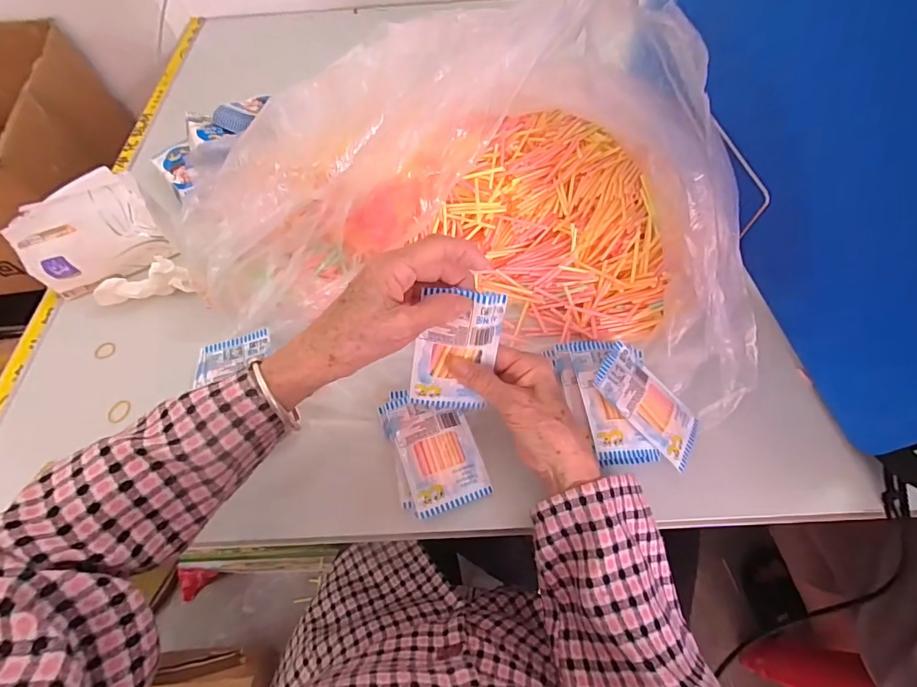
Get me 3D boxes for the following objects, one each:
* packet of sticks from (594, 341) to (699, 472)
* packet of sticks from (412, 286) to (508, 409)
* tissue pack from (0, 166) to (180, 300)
[{"bbox_3d":[0.166,0.050,0.382,0.101,0.007,0.065,45,55,4],"label":"packet of sticks"},{"bbox_3d":[-0.002,0.007,0.340,0.062,0.102,0.006,6,27,-6],"label":"packet of sticks"},{"bbox_3d":[-0.403,-0.120,0.480,0.129,0.100,0.055,-33,44,-16],"label":"tissue pack"}]

